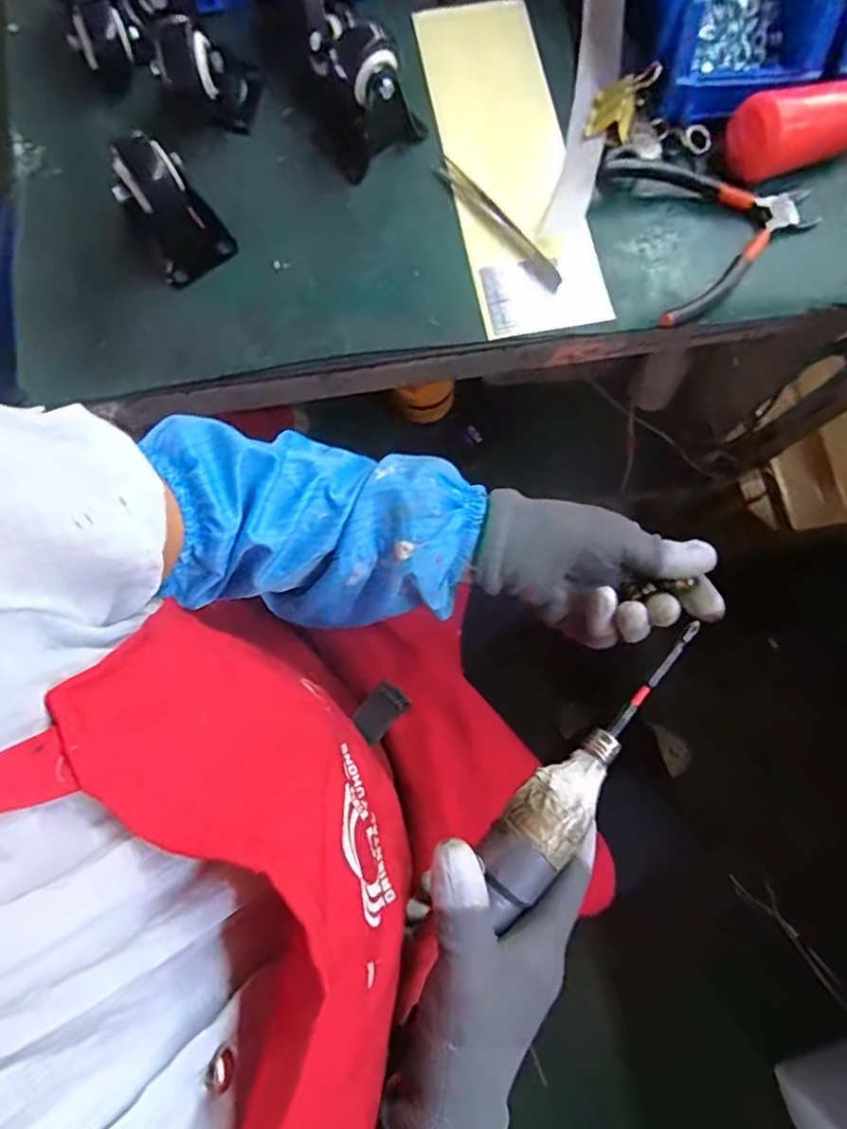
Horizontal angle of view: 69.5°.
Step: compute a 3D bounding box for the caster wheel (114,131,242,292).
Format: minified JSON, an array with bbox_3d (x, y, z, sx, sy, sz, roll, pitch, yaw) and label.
[{"bbox_3d":[-0.158,-0.226,0.378,0.052,0.067,0.065,-26,80,-5],"label":"caster wheel"}]

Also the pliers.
[{"bbox_3d":[0.202,-0.226,0.409,0.135,0.016,0.118,-15,80,-3],"label":"pliers"}]

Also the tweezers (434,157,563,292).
[{"bbox_3d":[0.051,-0.236,0.417,0.015,0.004,0.125,-39,82,-7],"label":"tweezers"}]

